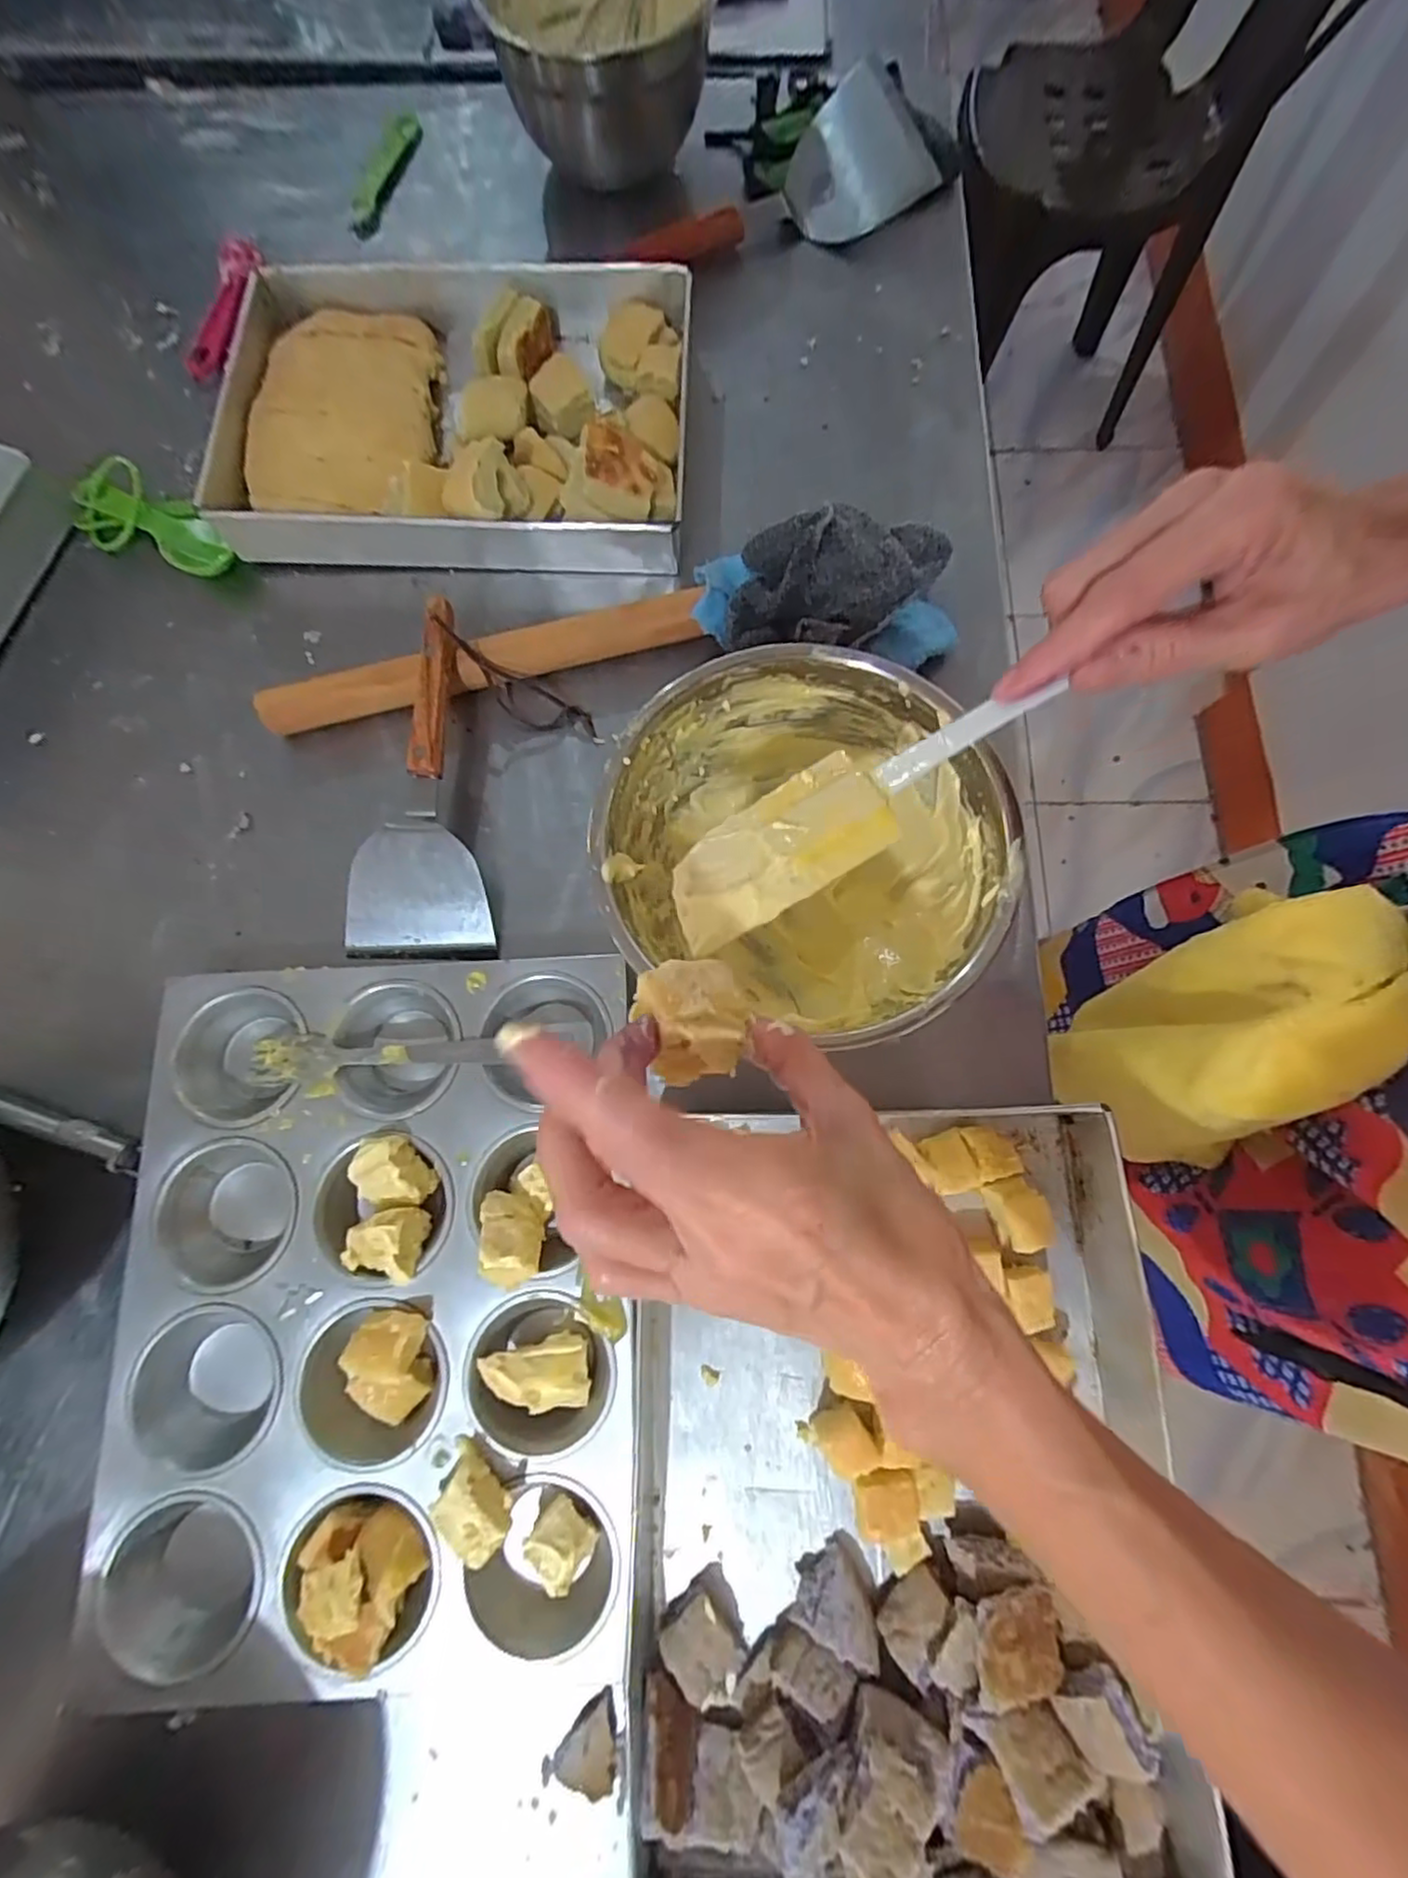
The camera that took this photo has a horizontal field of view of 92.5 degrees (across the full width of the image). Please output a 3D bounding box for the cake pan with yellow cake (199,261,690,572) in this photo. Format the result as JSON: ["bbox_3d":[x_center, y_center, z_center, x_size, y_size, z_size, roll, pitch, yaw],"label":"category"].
[{"bbox_3d":[-0.171,-0.364,0.463,0.315,0.060,0.217,2,76,2],"label":"cake pan with yellow cake"}]

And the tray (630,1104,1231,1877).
[{"bbox_3d":[0.090,0.256,0.315,0.253,0.048,0.337,-1,76,1],"label":"tray"}]

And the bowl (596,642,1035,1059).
[{"bbox_3d":[0.049,-0.043,0.359,0.184,0.108,0.171,0,76,1],"label":"bowl"}]

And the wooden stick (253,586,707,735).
[{"bbox_3d":[-0.141,-0.176,0.433,0.280,0.031,0.026,-14,76,-2],"label":"wooden stick"}]

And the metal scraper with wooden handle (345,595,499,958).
[{"bbox_3d":[-0.179,-0.094,0.410,0.086,0.045,0.214,-6,76,0],"label":"metal scraper with wooden handle"}]

